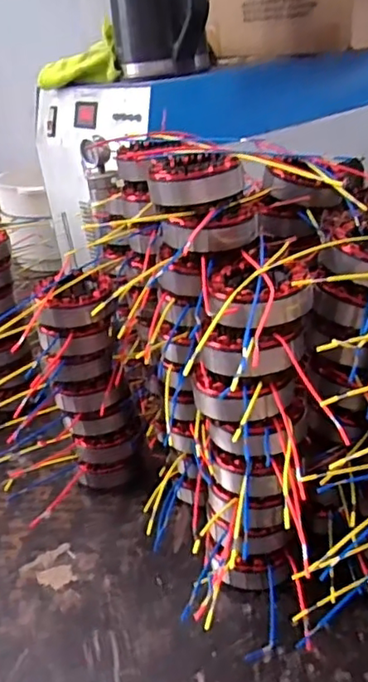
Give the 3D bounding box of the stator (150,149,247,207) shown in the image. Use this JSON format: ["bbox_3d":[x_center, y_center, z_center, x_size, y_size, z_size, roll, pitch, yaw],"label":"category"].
[{"bbox_3d":[0.010,-0.155,0.559,0.085,0.034,0.081,-5,27,0],"label":"stator"}]

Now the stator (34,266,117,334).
[{"bbox_3d":[-0.115,-0.042,0.636,0.081,0.048,0.073,-8,27,-5],"label":"stator"}]

